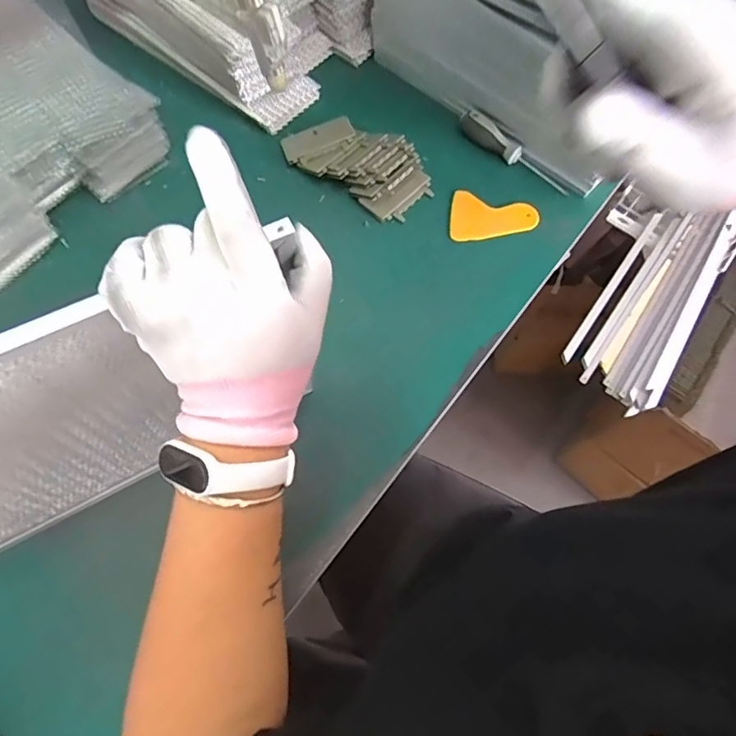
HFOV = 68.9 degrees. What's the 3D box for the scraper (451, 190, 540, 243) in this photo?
[{"bbox_3d":[0.148,-0.174,0.624,0.099,0.011,0.065,8,66,1],"label":"scraper"}]

